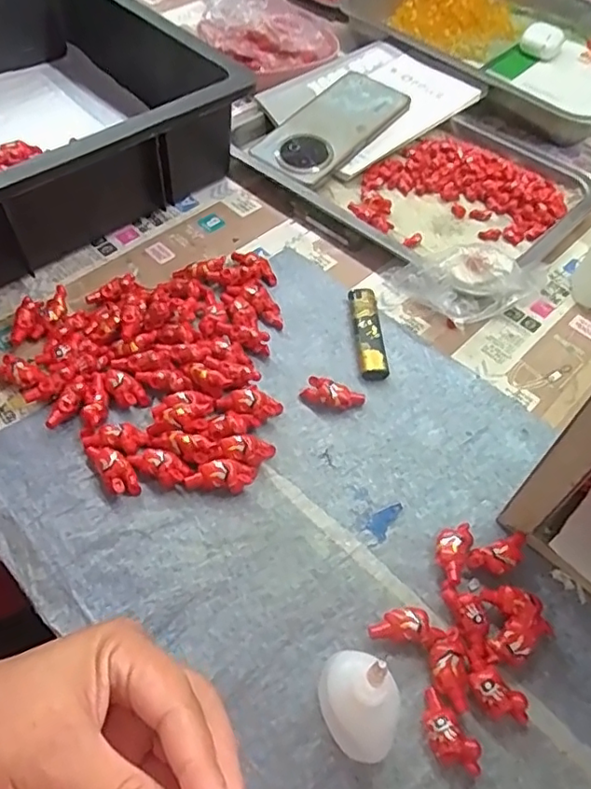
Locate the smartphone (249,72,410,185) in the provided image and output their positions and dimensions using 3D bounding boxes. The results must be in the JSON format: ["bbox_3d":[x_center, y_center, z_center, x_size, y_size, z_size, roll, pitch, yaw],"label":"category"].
[{"bbox_3d":[0.035,-0.259,0.556,0.080,0.015,0.156,39,68,17],"label":"smartphone"}]

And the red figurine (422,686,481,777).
[{"bbox_3d":[0.072,0.165,0.282,0.018,0.013,0.038,-28,60,-20],"label":"red figurine"}]

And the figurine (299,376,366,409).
[{"bbox_3d":[0.025,0.001,0.393,0.041,0.015,0.016,15,56,8],"label":"figurine"}]

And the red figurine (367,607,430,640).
[{"bbox_3d":[0.054,0.123,0.311,0.031,0.012,0.015,-5,55,-6],"label":"red figurine"}]

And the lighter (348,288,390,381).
[{"bbox_3d":[0.053,-0.045,0.429,0.019,0.012,0.077,-3,55,-4],"label":"lighter"}]

